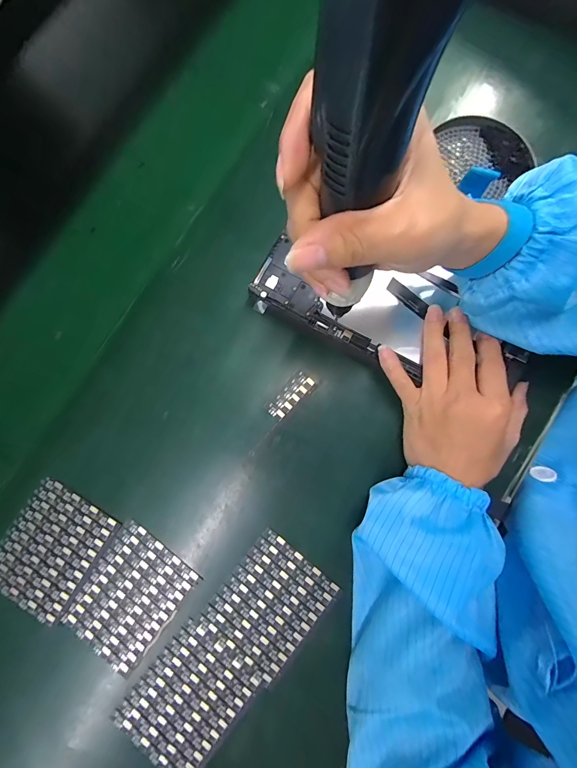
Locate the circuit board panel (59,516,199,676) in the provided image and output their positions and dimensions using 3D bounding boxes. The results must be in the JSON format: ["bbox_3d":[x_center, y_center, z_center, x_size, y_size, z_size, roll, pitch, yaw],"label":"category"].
[{"bbox_3d":[-0.138,0.186,0.279,0.079,0.008,0.100,35,85,6],"label":"circuit board panel"}]

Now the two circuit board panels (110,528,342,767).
[{"bbox_3d":[-0.050,0.228,0.273,0.082,0.004,0.197,41,85,5],"label":"two circuit board panels"}]

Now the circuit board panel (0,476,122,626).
[{"bbox_3d":[-0.211,0.146,0.284,0.084,0.007,0.099,31,85,6],"label":"circuit board panel"}]

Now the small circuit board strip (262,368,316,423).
[{"bbox_3d":[0.001,0.010,0.305,0.022,0.011,0.049,42,86,7],"label":"small circuit board strip"}]

